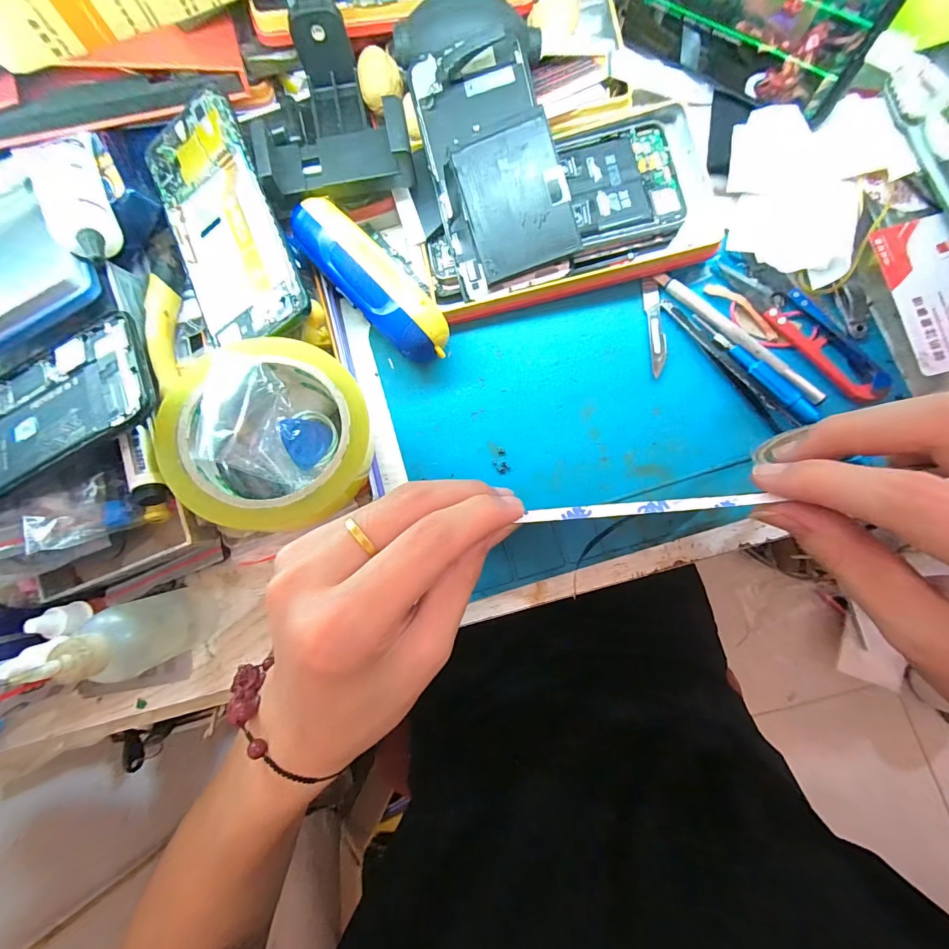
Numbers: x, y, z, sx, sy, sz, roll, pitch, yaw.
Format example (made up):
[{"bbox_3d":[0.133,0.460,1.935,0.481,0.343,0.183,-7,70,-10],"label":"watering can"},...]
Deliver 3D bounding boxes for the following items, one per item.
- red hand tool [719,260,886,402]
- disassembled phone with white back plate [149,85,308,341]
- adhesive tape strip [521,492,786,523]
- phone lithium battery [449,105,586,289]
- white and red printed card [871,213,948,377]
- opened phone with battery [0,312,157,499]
[{"bbox_3d":[0.204,-0.071,0.241,0.016,0.005,0.077,-38,81,0],"label":"red hand tool"},{"bbox_3d":[-0.148,-0.147,0.243,0.068,0.007,0.153,-25,83,18],"label":"disassembled phone with white back plate"},{"bbox_3d":[0.070,0.014,0.172,0.095,0.004,0.006,-6,82,10],"label":"adhesive tape strip"},{"bbox_3d":[0.024,-0.164,0.244,0.059,0.004,0.081,-18,95,8],"label":"phone lithium battery"},{"bbox_3d":[0.245,-0.096,0.218,0.038,0.004,0.084,-14,82,8],"label":"white and red printed card"},{"bbox_3d":[-0.236,-0.027,0.211,0.145,0.013,0.074,-30,81,1],"label":"opened phone with battery"}]

